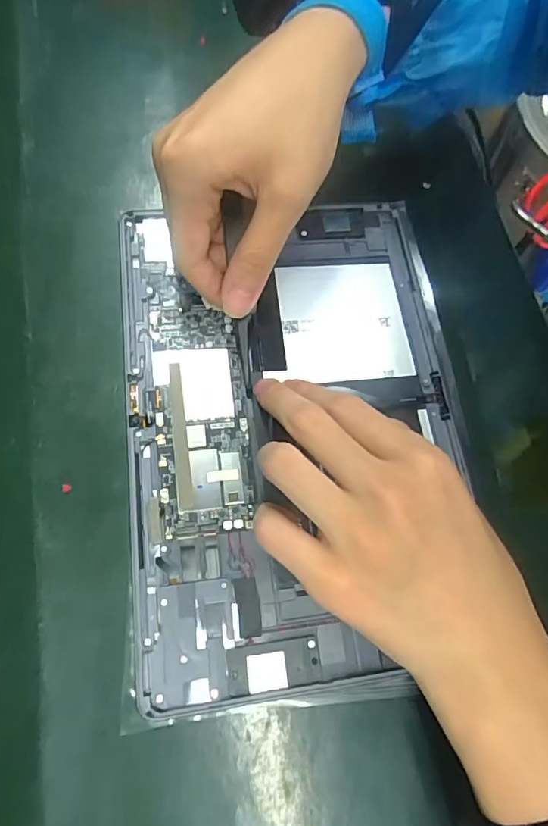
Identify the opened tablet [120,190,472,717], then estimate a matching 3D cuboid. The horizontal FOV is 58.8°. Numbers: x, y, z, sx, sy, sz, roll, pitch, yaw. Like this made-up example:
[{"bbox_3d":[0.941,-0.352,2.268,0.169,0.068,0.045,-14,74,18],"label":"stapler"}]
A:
[{"bbox_3d":[0.012,0.000,0.249,0.167,0.008,0.251,-4,70,-9],"label":"opened tablet"}]

